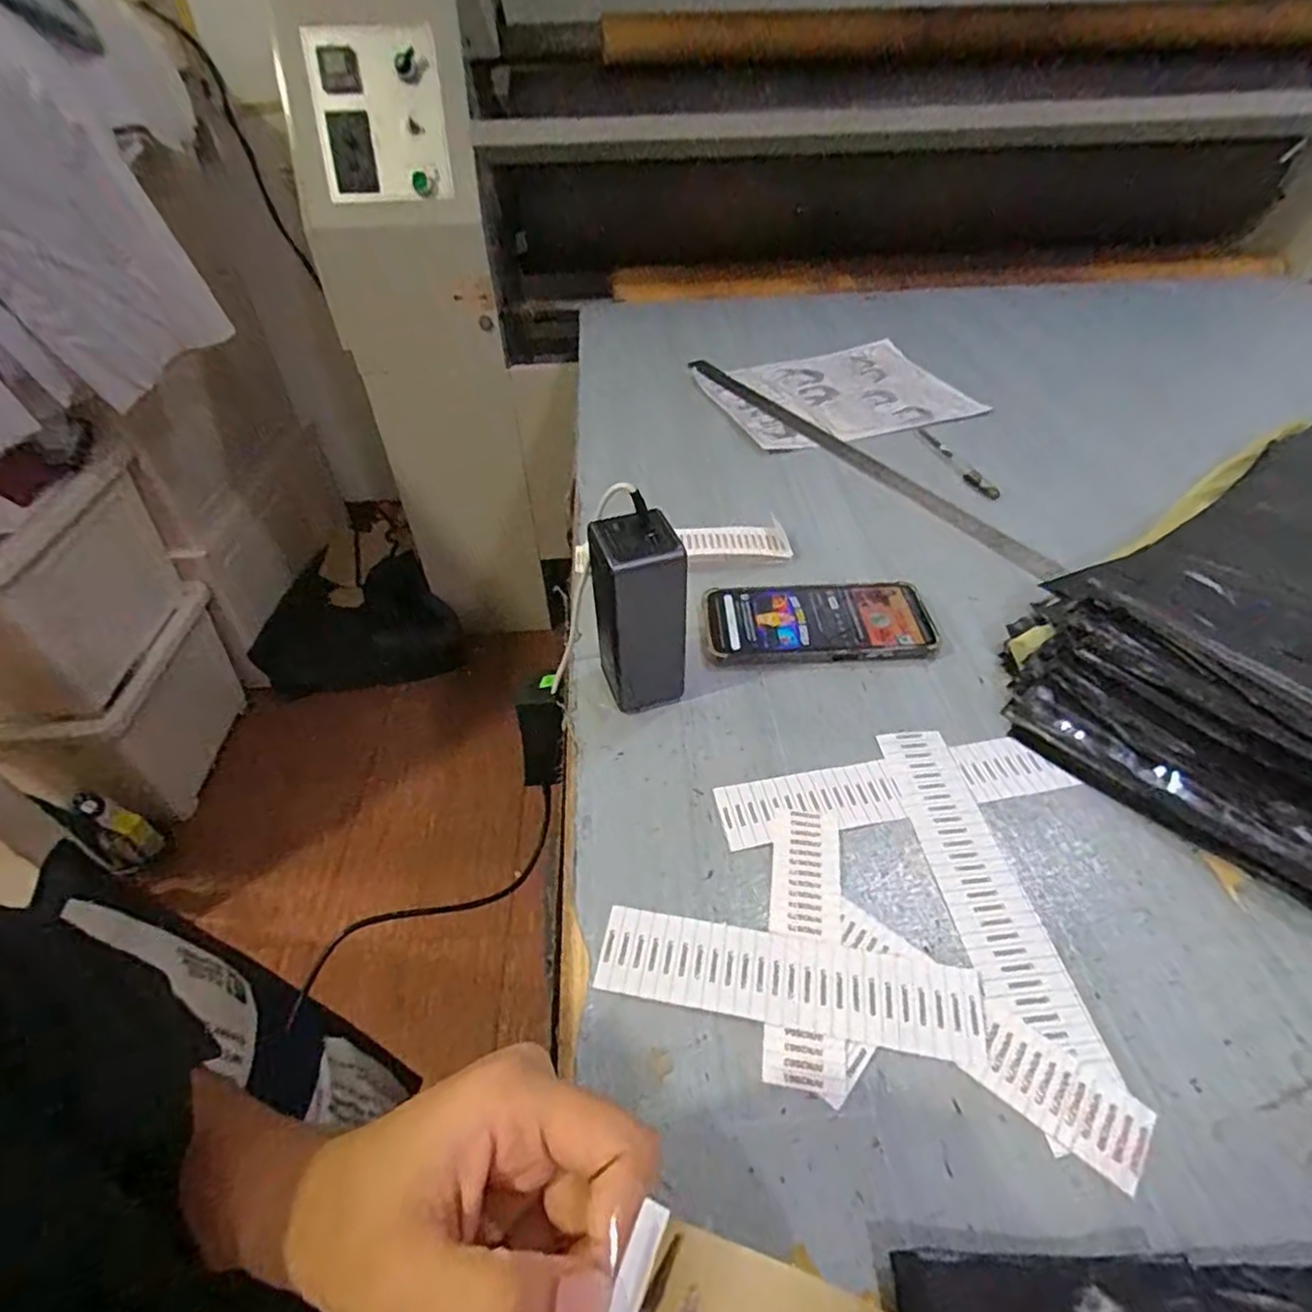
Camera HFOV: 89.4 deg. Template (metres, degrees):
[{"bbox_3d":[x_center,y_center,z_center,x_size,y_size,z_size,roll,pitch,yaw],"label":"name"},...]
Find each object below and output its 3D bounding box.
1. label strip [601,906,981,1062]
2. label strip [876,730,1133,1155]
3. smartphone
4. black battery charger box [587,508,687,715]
[{"bbox_3d":[0.065,0.163,0.335,0.187,0.004,0.044,7,45,8],"label":"label strip"},{"bbox_3d":[0.180,0.129,0.366,0.044,0.004,0.218,-5,44,-4],"label":"label strip"},{"bbox_3d":[0.125,-0.026,0.517,0.172,0.013,0.079,-1,44,1],"label":"smartphone"},{"bbox_3d":[-0.011,-0.027,0.434,0.055,0.132,0.050,-9,45,-7],"label":"black battery charger box"}]

